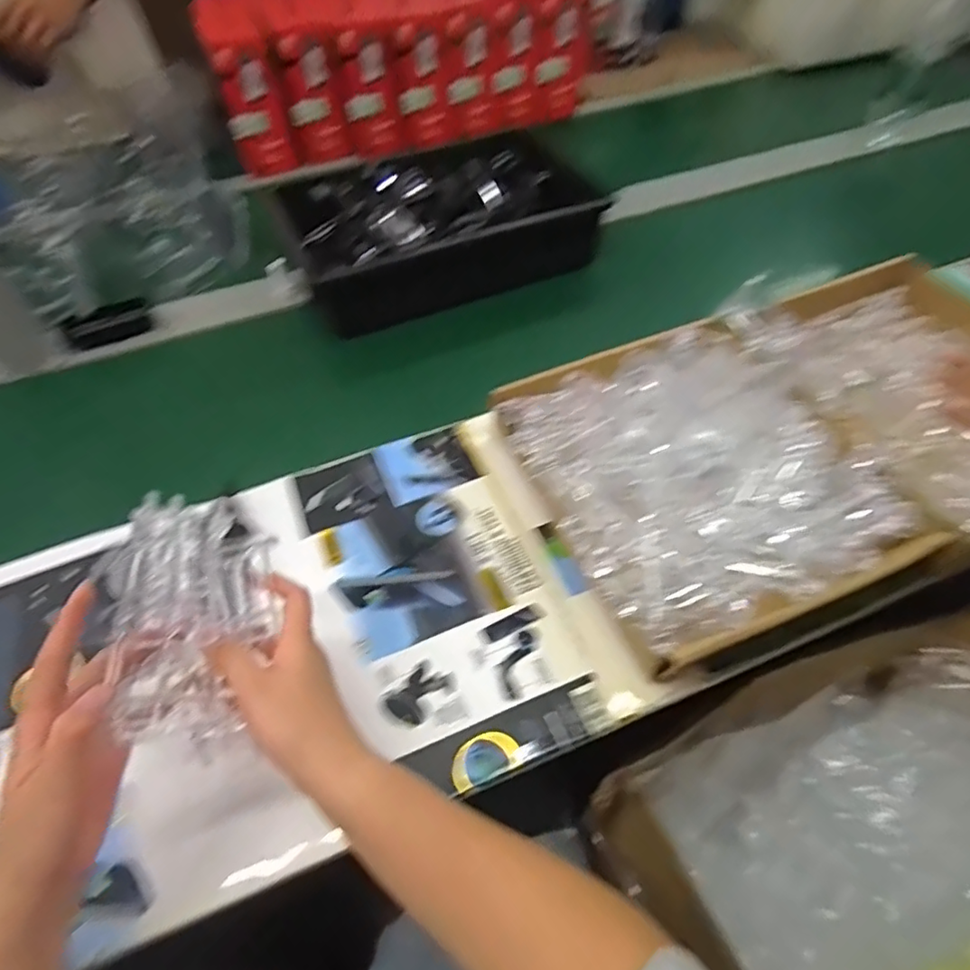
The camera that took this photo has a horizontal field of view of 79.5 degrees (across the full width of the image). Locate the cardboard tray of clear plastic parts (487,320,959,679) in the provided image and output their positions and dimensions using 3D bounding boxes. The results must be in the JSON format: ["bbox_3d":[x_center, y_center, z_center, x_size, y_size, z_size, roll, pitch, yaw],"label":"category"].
[{"bbox_3d":[0.183,-0.015,0.519,0.261,0.092,0.296,-21,53,-12],"label":"cardboard tray of clear plastic parts"}]

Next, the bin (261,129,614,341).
[{"bbox_3d":[-0.048,-0.362,0.794,0.430,0.094,0.241,-22,53,-13],"label":"bin"}]

